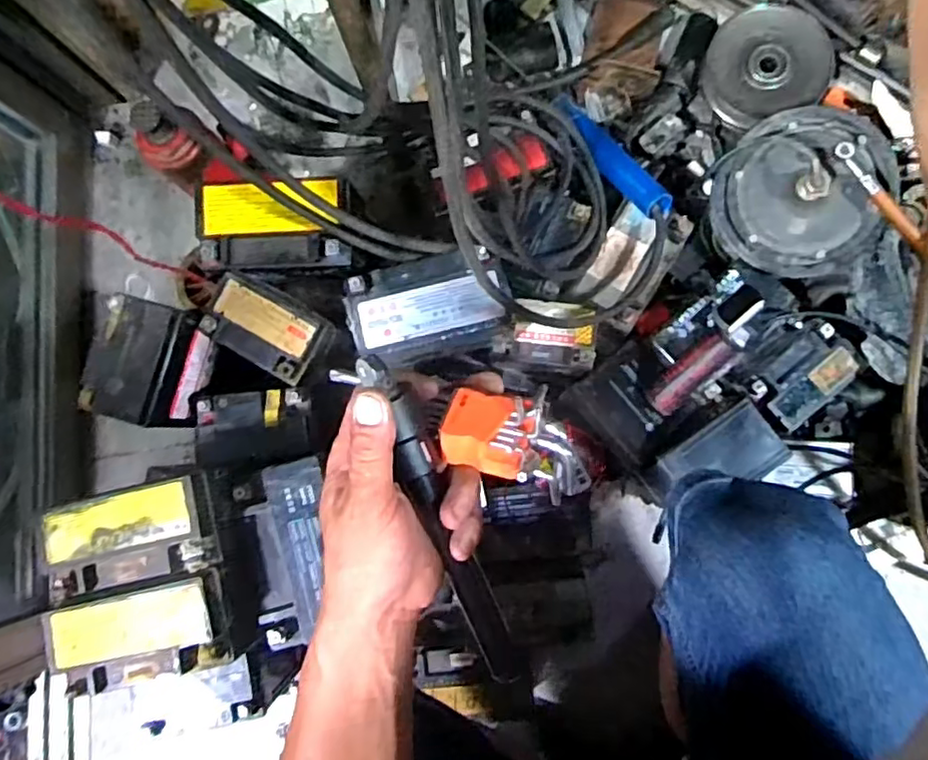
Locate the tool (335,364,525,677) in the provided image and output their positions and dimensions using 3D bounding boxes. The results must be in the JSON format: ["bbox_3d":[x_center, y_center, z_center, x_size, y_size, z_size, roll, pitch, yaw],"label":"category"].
[{"bbox_3d":[-0.017,0.094,0.407,0.032,0.021,0.233,-22,106,2],"label":"tool"}]

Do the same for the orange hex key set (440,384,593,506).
[{"bbox_3d":[0.034,0.035,0.391,0.091,0.022,0.055,21,87,6],"label":"orange hex key set"}]

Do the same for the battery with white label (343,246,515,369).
[{"bbox_3d":[-0.034,-0.067,0.651,0.148,0.104,0.091,-19,84,2],"label":"battery with white label"}]

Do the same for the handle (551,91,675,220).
[{"bbox_3d":[0.163,-0.256,0.740,0.035,0.027,0.199,-32,67,1],"label":"handle"}]

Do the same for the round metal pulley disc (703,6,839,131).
[{"bbox_3d":[0.350,-0.365,0.753,0.136,0.030,0.125,0,85,4],"label":"round metal pulley disc"}]

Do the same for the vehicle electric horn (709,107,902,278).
[{"bbox_3d":[0.344,-0.191,0.675,0.162,0.050,0.164,10,110,28],"label":"vehicle electric horn"}]

